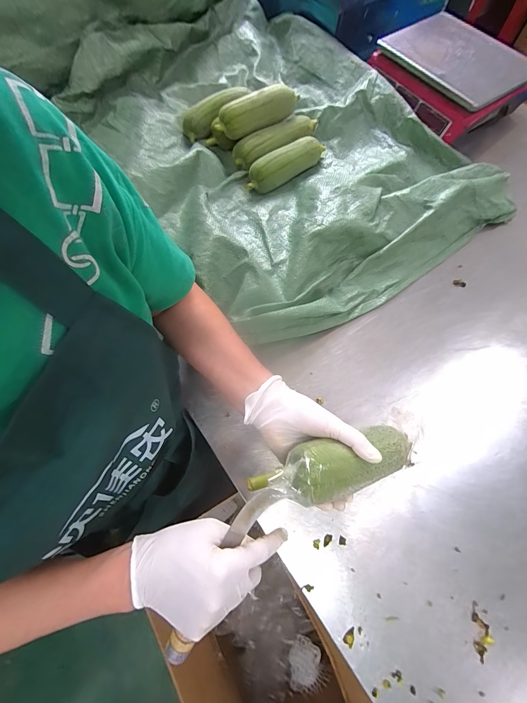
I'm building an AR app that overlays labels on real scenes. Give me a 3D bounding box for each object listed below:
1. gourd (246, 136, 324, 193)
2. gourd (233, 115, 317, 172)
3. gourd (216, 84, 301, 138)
[{"bbox_3d":[0.059,-0.410,0.659,0.216,0.050,0.062,-34,73,-12],"label":"gourd"},{"bbox_3d":[0.036,-0.470,0.671,0.227,0.048,0.071,-30,73,-11],"label":"gourd"},{"bbox_3d":[-0.005,-0.514,0.649,0.200,0.052,0.070,-24,72,-9],"label":"gourd"}]

